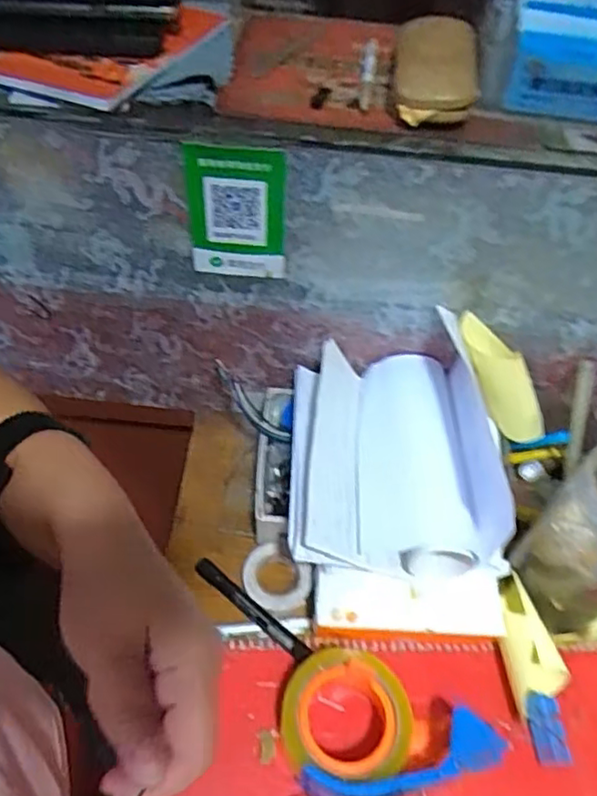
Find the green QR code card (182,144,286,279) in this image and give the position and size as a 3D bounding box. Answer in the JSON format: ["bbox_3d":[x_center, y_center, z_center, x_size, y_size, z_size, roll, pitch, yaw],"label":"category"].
[{"bbox_3d":[-0.053,-0.153,0.524,0.081,0.118,0.005,4,44,3],"label":"green QR code card"}]

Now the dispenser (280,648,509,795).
[{"bbox_3d":[0.067,0.253,0.486,0.153,0.056,0.098,-1,51,-6],"label":"dispenser"}]

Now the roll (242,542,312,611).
[{"bbox_3d":[-0.021,0.169,0.587,0.062,0.018,0.060,3,51,-3],"label":"roll"}]

